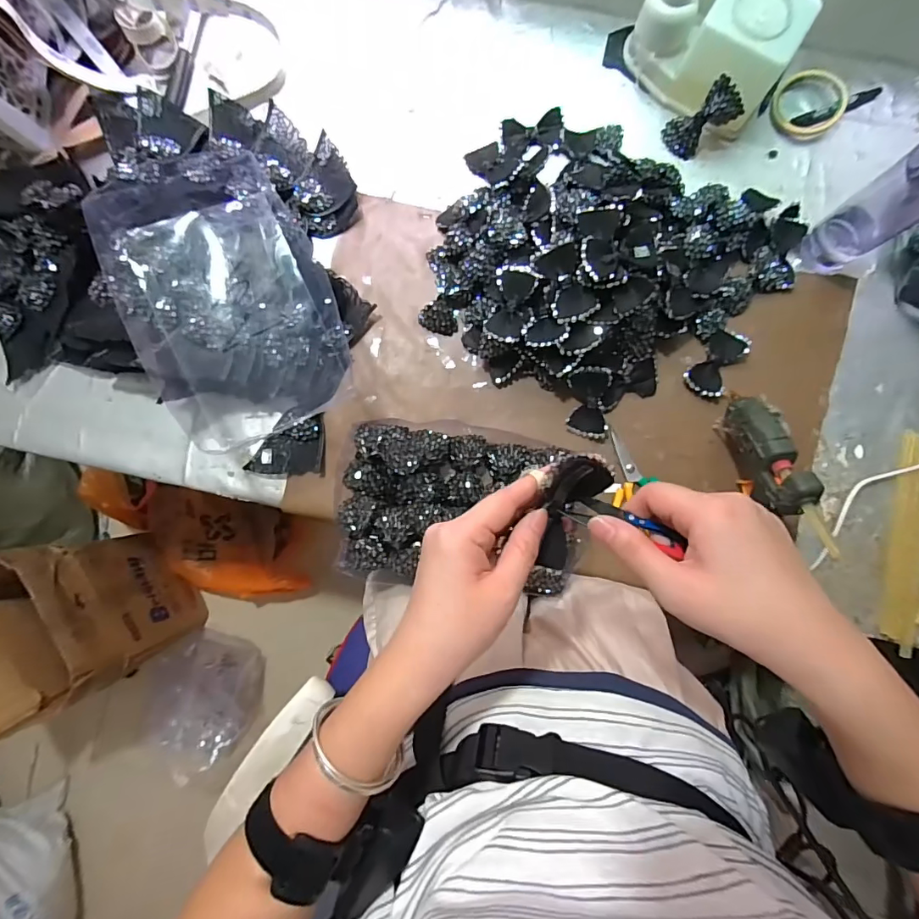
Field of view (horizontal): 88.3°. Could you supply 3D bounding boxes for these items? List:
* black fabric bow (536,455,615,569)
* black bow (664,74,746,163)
[{"bbox_3d":[0.074,0.035,0.312,0.042,0.026,0.083,12,113,3],"label":"black fabric bow"},{"bbox_3d":[0.328,-0.459,0.642,0.028,0.095,0.051,-19,84,-44],"label":"black bow"}]

